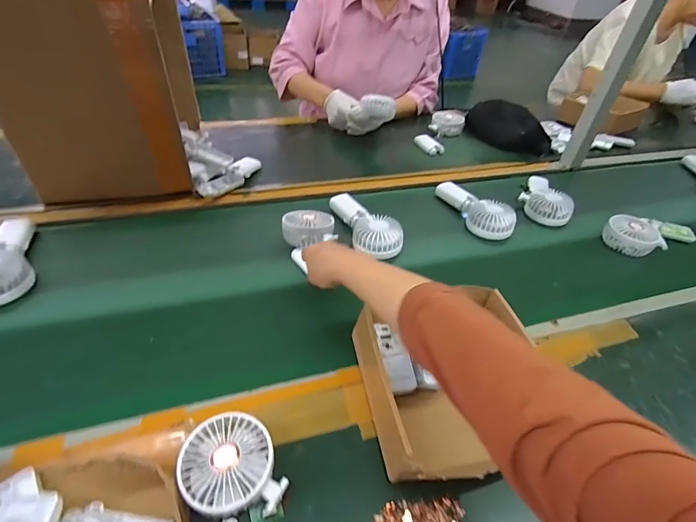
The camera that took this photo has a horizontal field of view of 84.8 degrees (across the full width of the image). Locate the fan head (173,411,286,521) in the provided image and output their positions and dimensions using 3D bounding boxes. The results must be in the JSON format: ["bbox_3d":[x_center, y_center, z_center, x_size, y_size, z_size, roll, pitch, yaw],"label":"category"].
[{"bbox_3d":[-0.116,0.208,0.378,0.088,0.042,0.099,-19,49,-23],"label":"fan head"}]

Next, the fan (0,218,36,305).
[{"bbox_3d":[-0.529,-0.011,0.570,0.087,0.043,0.182,-19,49,-23],"label":"fan"}]

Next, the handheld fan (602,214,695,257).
[{"bbox_3d":[0.598,-0.050,0.748,0.194,0.045,0.073,-1,45,-7],"label":"handheld fan"}]

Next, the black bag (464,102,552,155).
[{"bbox_3d":[0.419,-0.360,1.004,0.244,0.076,0.115,33,50,25],"label":"black bag"}]

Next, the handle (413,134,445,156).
[{"bbox_3d":[0.208,-0.304,0.988,0.039,0.025,0.090,-15,48,-20],"label":"handle"}]

